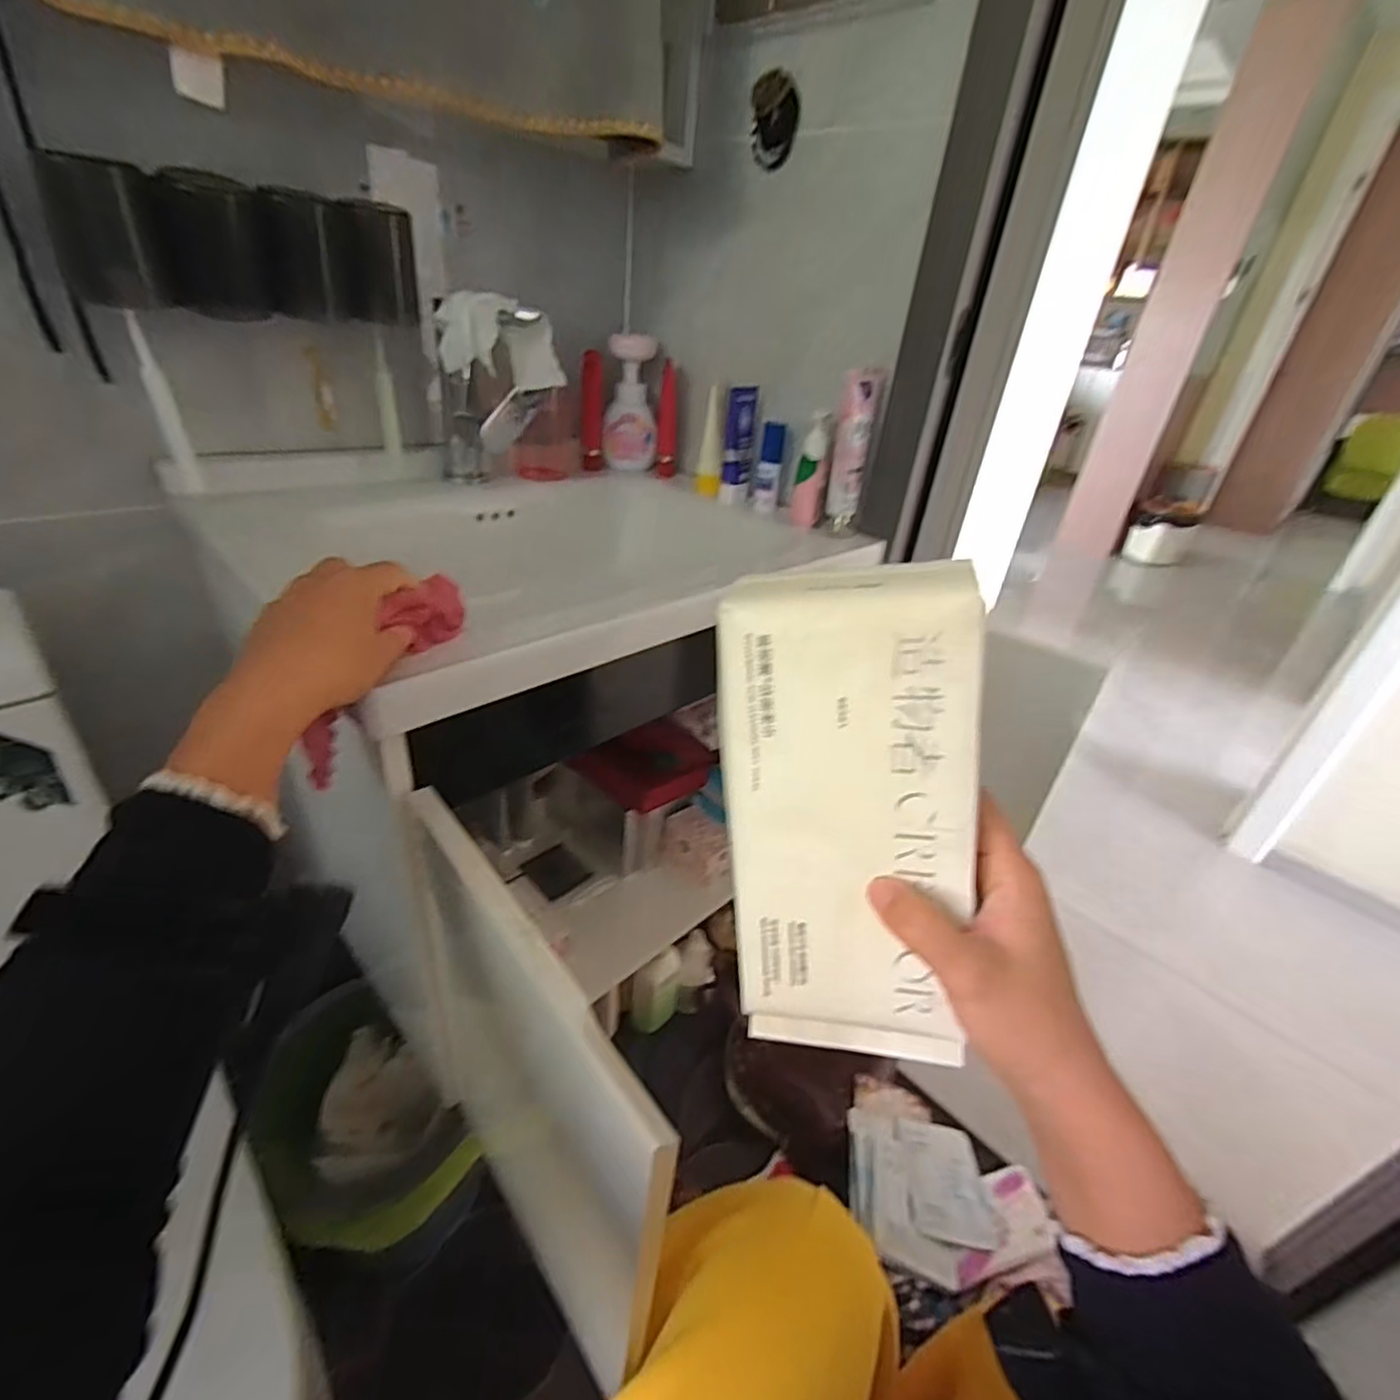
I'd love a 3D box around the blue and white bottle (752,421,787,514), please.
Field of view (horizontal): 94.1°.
[{"bbox_3d":[0.089,-0.294,0.828,0.032,0.108,0.026,8,31,3],"label":"blue and white bottle"}]

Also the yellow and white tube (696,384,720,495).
[{"bbox_3d":[0.014,-0.337,0.856,0.030,0.128,0.049,5,31,-3],"label":"yellow and white tube"}]

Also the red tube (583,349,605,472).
[{"bbox_3d":[-0.152,-0.408,0.930,0.028,0.153,0.034,2,31,-7],"label":"red tube"}]

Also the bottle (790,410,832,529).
[{"bbox_3d":[0.133,-0.271,0.768,0.036,0.124,0.034,8,31,2],"label":"bottle"}]

